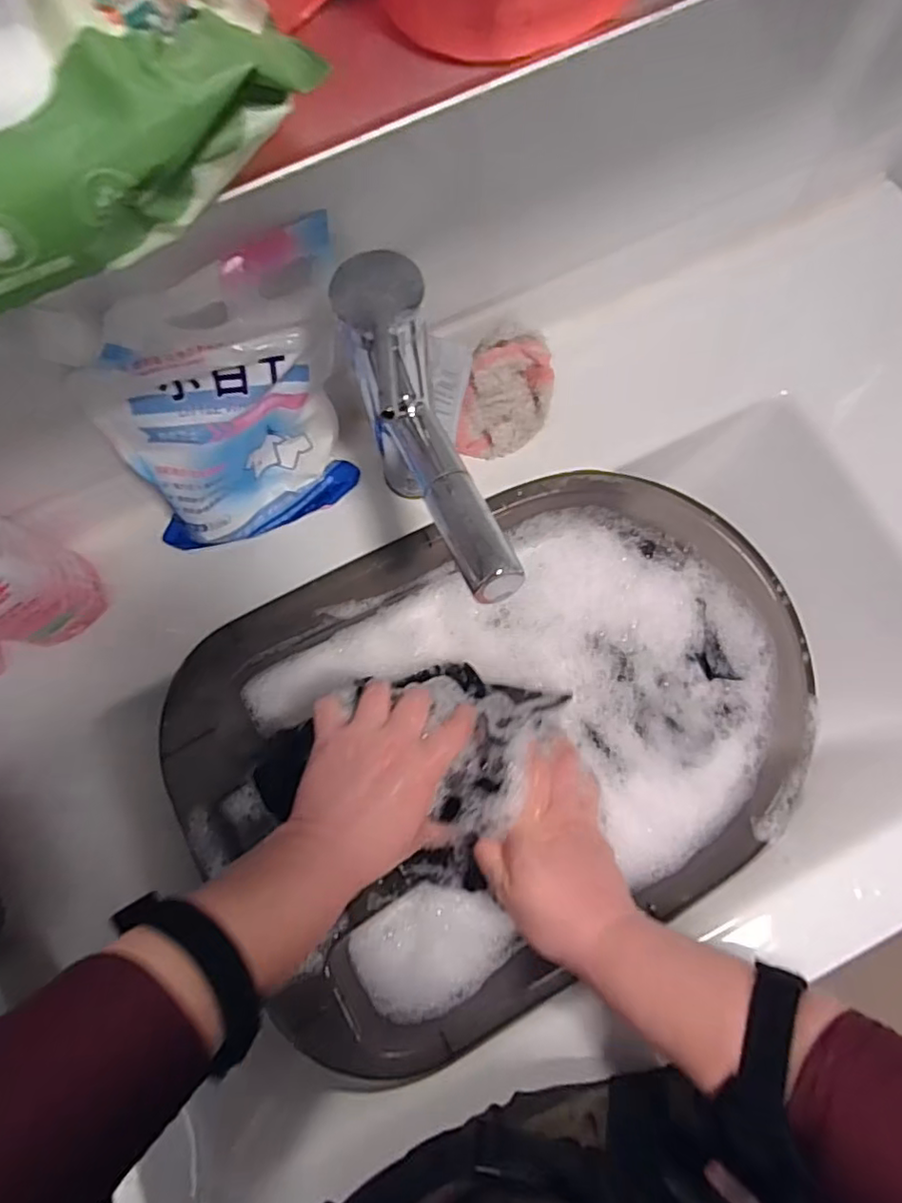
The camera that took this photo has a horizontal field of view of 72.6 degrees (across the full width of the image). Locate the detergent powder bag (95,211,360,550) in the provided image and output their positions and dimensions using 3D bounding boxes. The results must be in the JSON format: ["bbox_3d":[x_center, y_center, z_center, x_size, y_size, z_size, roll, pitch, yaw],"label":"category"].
[{"bbox_3d":[-0.134,-0.116,0.394,0.182,0.181,0.070,-28,78,-6],"label":"detergent powder bag"}]

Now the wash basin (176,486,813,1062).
[{"bbox_3d":[0.046,0.092,0.456,0.451,0.097,0.320,-25,77,-5],"label":"wash basin"}]

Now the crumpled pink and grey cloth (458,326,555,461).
[{"bbox_3d":[0.044,-0.161,0.473,0.066,0.038,0.097,12,77,4],"label":"crumpled pink and grey cloth"}]

